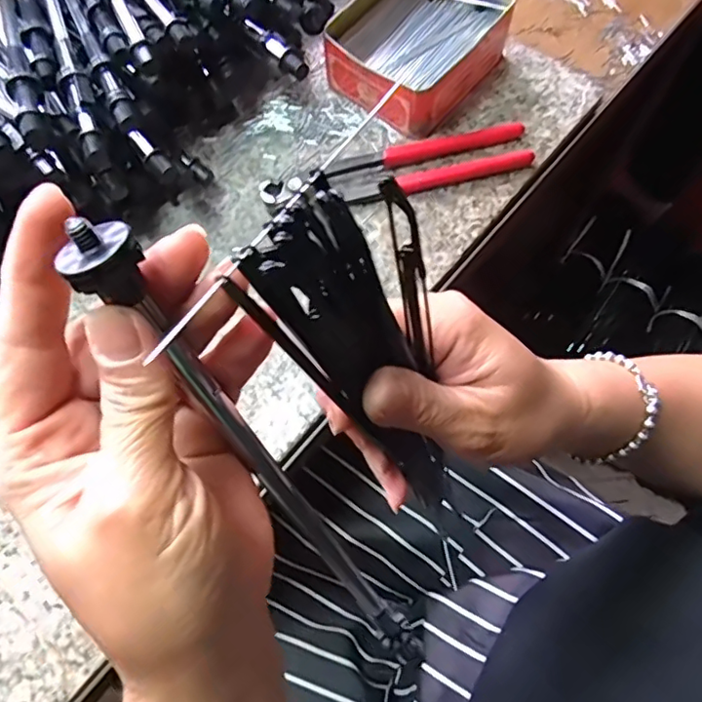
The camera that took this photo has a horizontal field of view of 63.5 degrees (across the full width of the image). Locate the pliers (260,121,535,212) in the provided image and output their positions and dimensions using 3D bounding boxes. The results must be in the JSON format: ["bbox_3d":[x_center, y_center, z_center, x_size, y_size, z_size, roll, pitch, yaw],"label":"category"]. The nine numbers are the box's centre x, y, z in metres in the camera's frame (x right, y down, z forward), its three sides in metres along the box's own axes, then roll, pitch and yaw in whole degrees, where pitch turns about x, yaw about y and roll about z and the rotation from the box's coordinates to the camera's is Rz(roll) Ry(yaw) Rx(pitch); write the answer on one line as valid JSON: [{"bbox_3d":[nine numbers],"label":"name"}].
[{"bbox_3d":[0.032,-0.133,0.408,0.192,0.010,0.040,-13,69,-3],"label":"pliers"}]

